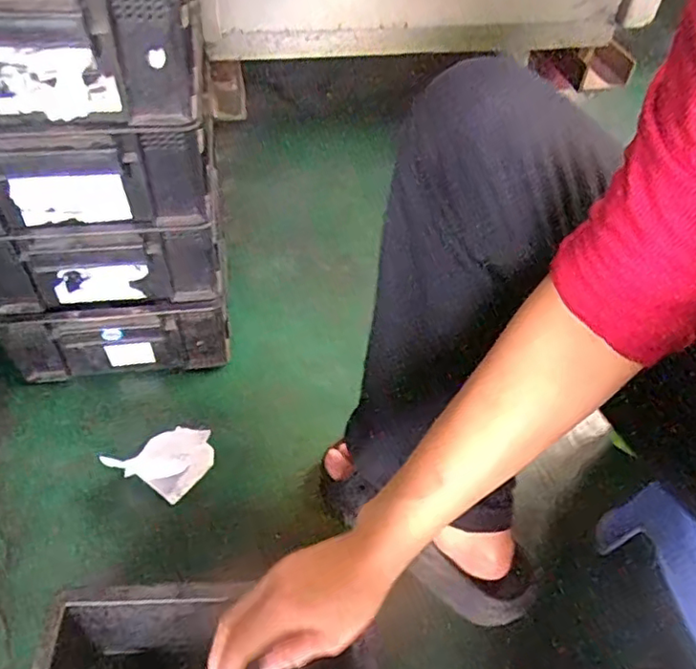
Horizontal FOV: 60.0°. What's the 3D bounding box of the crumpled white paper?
[{"bbox_3d":[-0.196,0.133,0.653,0.070,0.047,0.094,30,54,21],"label":"crumpled white paper"}]

